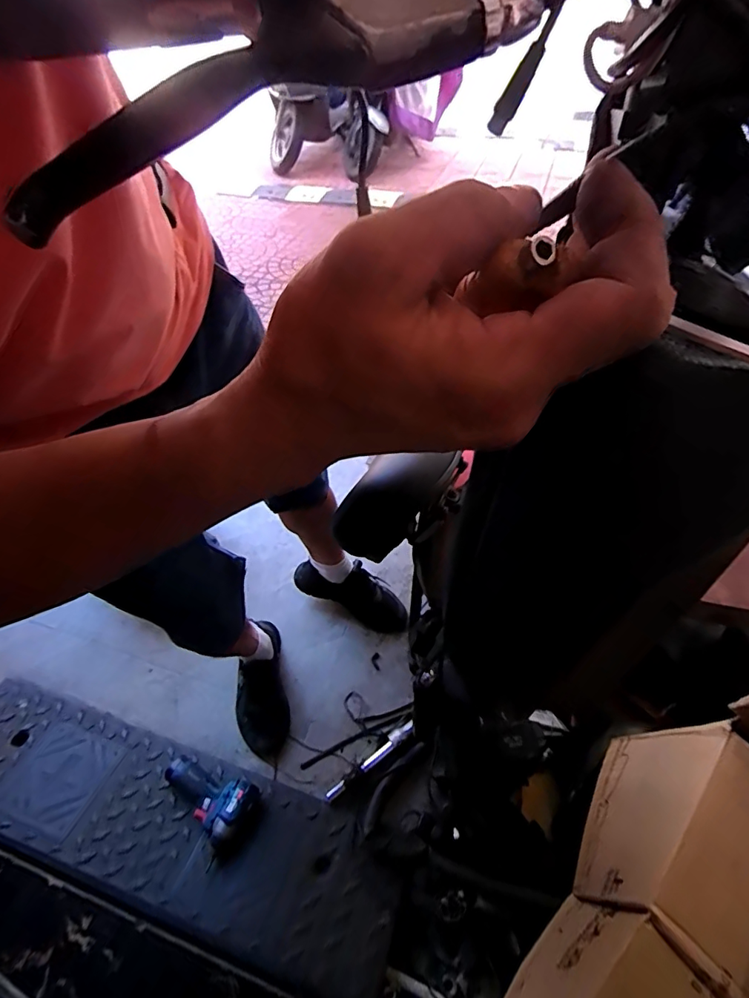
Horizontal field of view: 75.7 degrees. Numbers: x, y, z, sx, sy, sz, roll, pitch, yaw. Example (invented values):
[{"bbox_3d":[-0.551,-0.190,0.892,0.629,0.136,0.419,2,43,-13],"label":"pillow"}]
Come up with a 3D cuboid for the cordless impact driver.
[{"bbox_3d":[-0.324,0.557,0.933,0.188,0.072,0.099,28,61,21],"label":"cordless impact driver"}]

